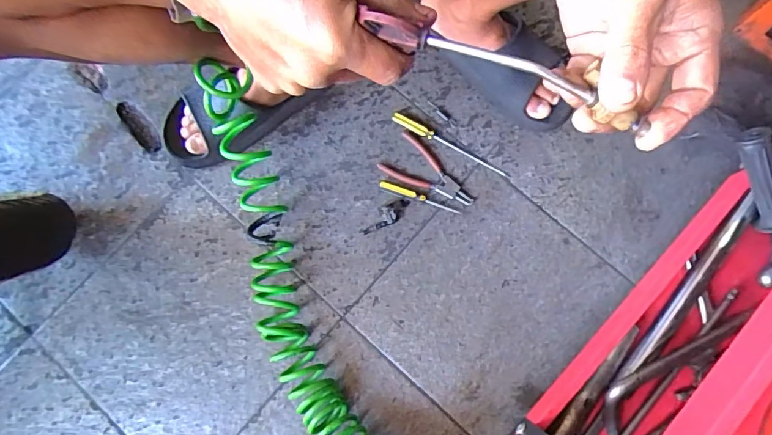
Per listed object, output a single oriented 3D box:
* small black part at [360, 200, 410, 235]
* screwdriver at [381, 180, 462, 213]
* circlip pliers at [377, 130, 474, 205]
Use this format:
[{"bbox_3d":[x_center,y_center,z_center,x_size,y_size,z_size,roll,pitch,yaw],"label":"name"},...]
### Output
[{"bbox_3d":[-0.002,-0.002,0.673,0.075,0.014,0.029,-19,79,-4],"label":"small black part"},{"bbox_3d":[0.047,-0.030,0.678,0.116,0.012,0.012,19,79,4],"label":"screwdriver"},{"bbox_3d":[0.062,-0.059,0.685,0.136,0.009,0.066,37,81,7],"label":"circlip pliers"}]

